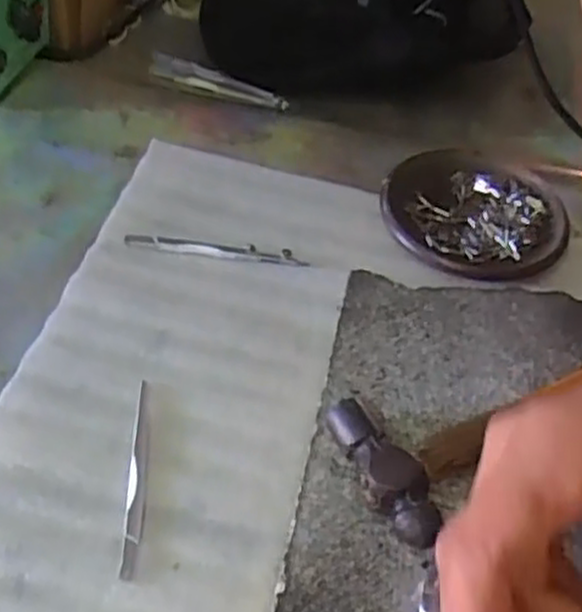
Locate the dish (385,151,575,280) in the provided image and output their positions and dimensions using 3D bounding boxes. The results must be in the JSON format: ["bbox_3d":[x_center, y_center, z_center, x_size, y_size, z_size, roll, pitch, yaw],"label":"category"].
[{"bbox_3d":[0.116,-0.060,0.498,0.108,0.015,0.117,29,53,20],"label":"dish"}]

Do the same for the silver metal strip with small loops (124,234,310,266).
[{"bbox_3d":[-0.044,-0.034,0.467,0.105,0.004,0.011,7,48,2],"label":"silver metal strip with small loops"}]

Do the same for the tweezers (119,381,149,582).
[{"bbox_3d":[-0.072,0.078,0.374,0.009,0.004,0.103,0,48,-5],"label":"tweezers"}]

